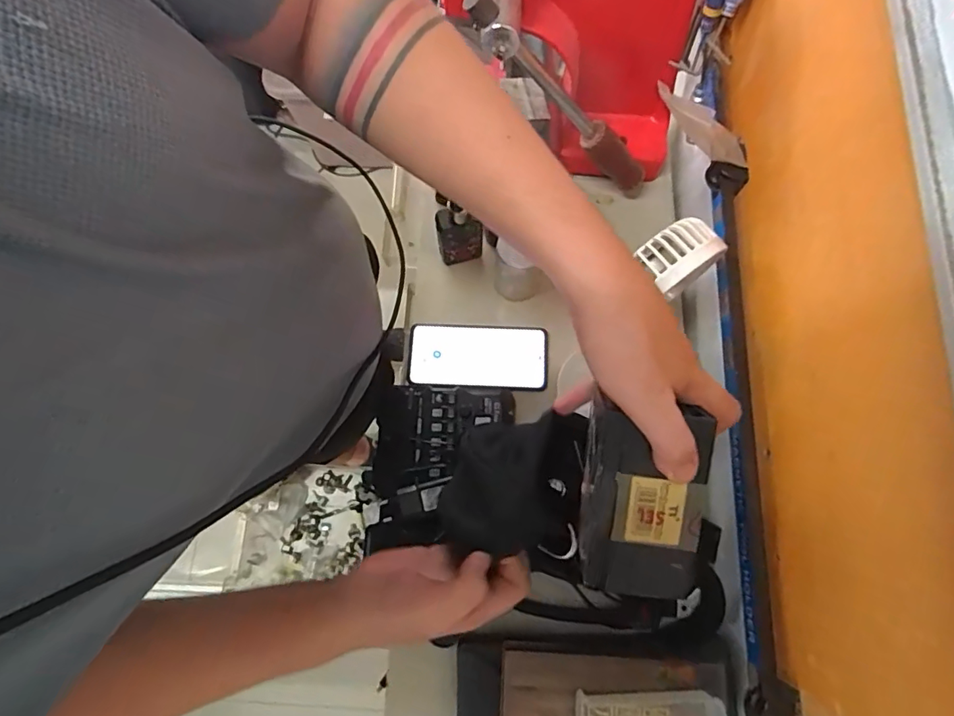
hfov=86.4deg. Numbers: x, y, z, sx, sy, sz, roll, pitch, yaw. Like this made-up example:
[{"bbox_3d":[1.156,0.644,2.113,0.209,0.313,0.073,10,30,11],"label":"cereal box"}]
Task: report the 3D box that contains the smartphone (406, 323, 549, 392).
[{"bbox_3d":[0.001,-0.001,0.600,0.163,0.015,0.080,2,74,2],"label":"smartphone"}]

